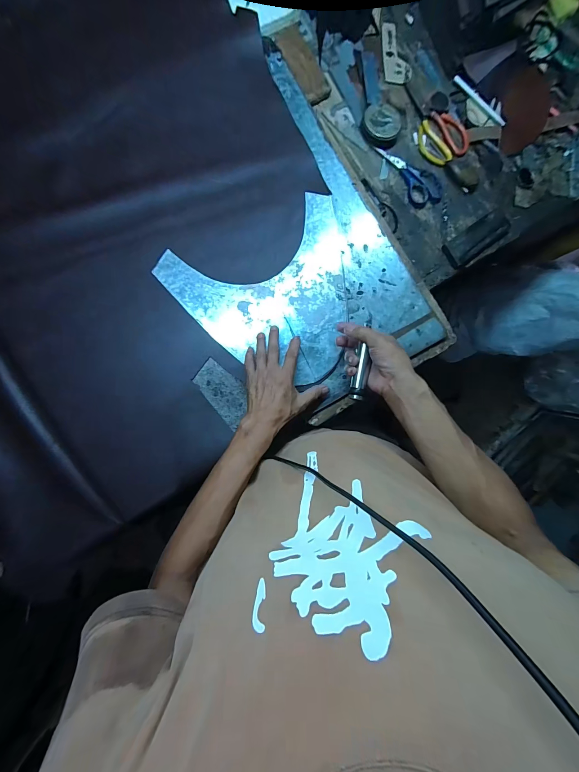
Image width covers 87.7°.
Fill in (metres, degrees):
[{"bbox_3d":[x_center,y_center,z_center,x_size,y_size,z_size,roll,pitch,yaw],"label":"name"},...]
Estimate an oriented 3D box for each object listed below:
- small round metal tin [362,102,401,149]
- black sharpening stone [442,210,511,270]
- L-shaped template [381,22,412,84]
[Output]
[{"bbox_3d":[0.180,-0.508,0.588,0.074,0.028,0.073,0,87,-9],"label":"small round metal tin"},{"bbox_3d":[0.377,-0.297,0.605,0.150,0.020,0.056,-36,93,-9],"label":"black sharpening stone"},{"bbox_3d":[0.217,-0.686,0.619,0.056,0.006,0.136,-4,85,-7],"label":"L-shaped template"}]

